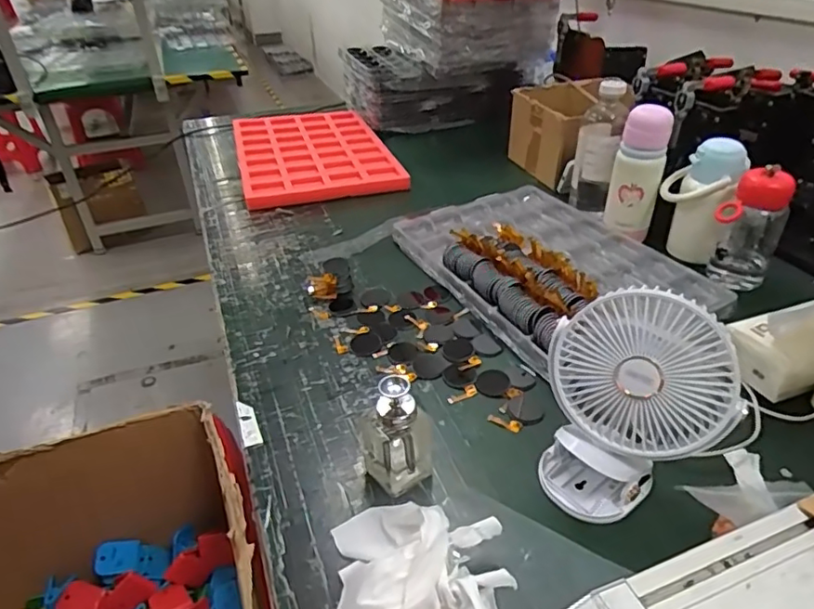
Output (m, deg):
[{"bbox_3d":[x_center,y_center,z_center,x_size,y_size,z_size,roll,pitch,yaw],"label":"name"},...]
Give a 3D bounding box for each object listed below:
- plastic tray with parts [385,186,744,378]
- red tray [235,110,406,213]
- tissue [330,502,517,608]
[{"bbox_3d":[0.213,-0.082,0.866,0.330,0.066,0.433,-16,36,-20],"label":"plastic tray with parts"},{"bbox_3d":[-0.225,-0.354,1.314,0.320,0.035,0.511,-11,35,-13],"label":"red tray"},{"bbox_3d":[0.007,0.206,0.455,0.136,0.075,0.145,-3,34,-1],"label":"tissue"}]

